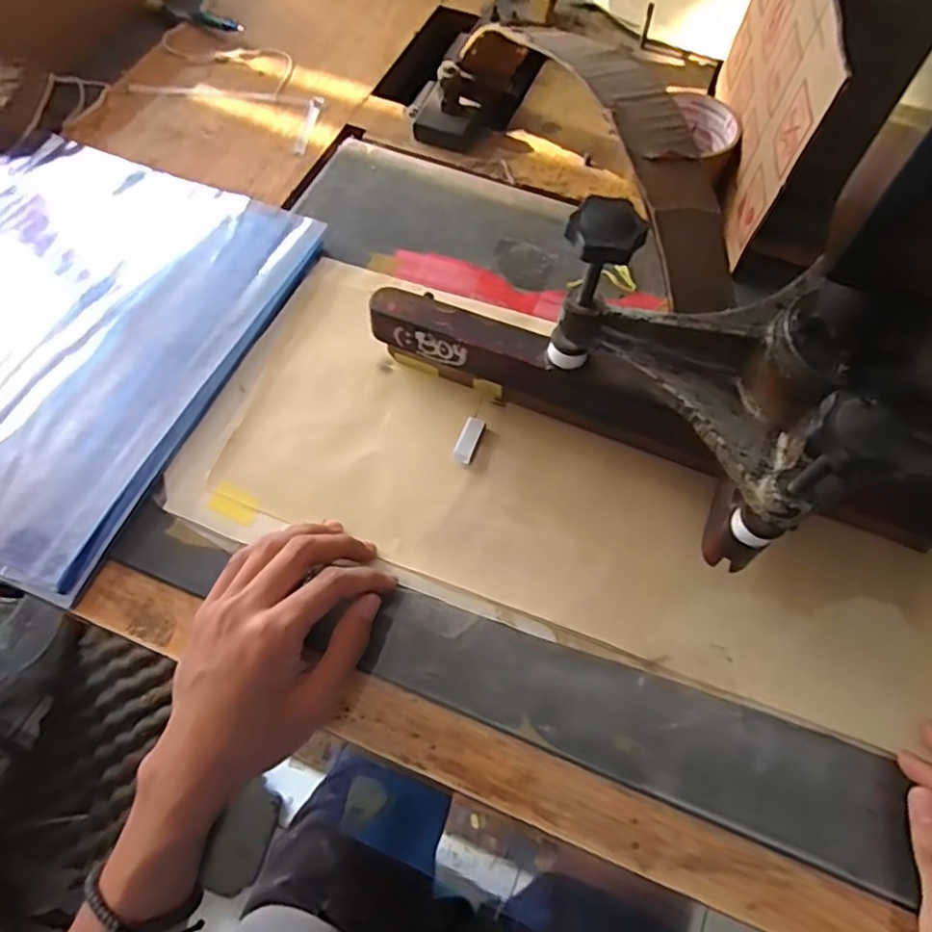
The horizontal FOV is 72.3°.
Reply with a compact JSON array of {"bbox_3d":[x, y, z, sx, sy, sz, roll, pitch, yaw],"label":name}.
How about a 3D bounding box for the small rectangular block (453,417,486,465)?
[{"bbox_3d":[0.002,-0.015,0.409,0.013,0.009,0.034,18,62,6],"label":"small rectangular block"}]

